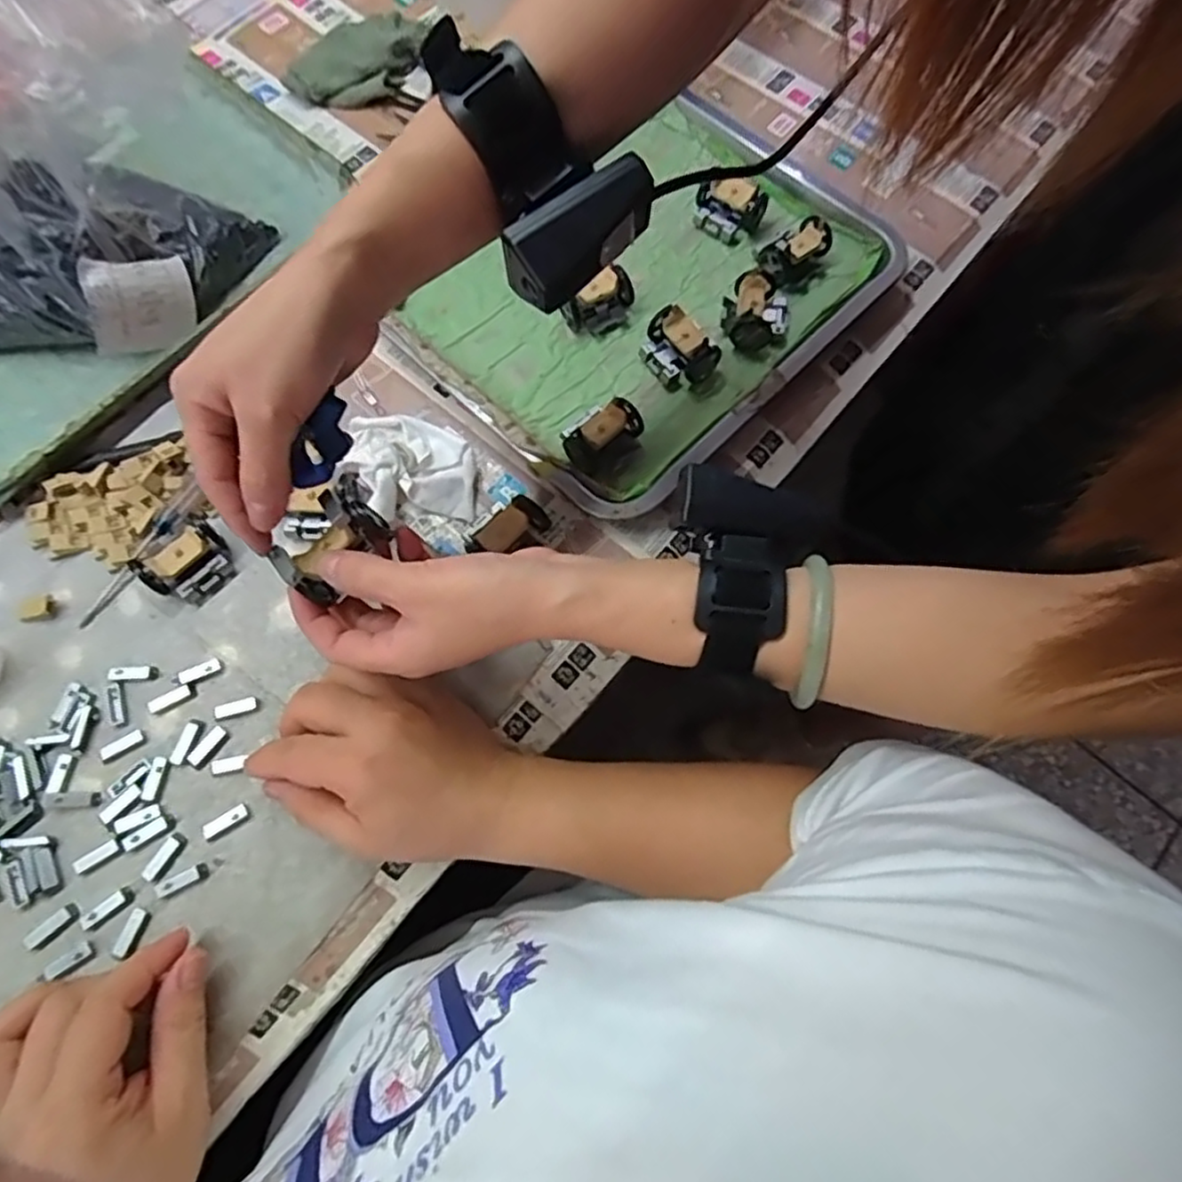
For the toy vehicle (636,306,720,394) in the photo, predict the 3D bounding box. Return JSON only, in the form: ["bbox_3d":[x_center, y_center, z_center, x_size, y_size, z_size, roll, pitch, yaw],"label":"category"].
[{"bbox_3d":[0.056,-0.161,0.463,0.037,0.026,0.051,-41,77,-15],"label":"toy vehicle"}]

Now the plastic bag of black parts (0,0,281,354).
[{"bbox_3d":[-0.313,-0.250,0.401,0.143,0.188,0.203,24,72,7],"label":"plastic bag of black parts"}]

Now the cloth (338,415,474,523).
[{"bbox_3d":[-0.112,-0.077,0.433,0.073,0.023,0.070,-7,71,-5],"label":"cloth"}]

